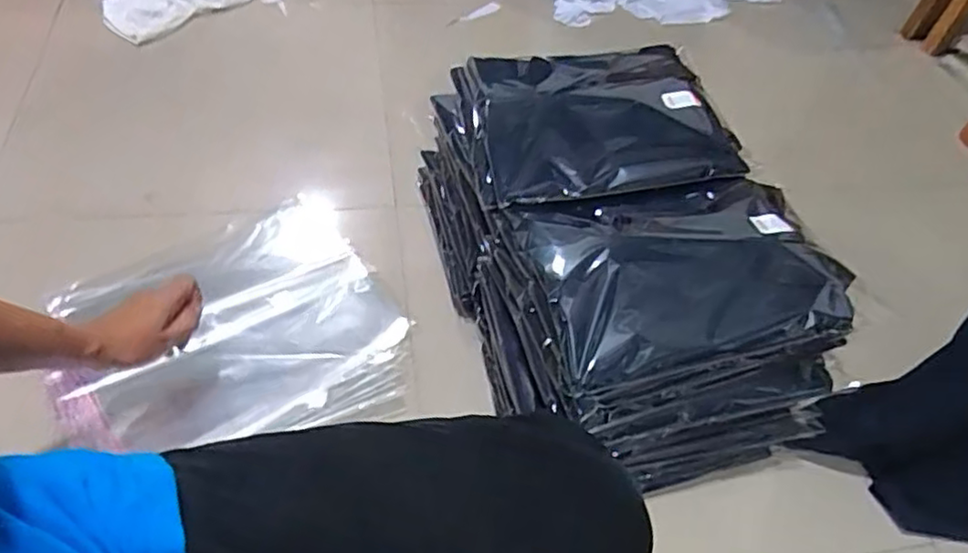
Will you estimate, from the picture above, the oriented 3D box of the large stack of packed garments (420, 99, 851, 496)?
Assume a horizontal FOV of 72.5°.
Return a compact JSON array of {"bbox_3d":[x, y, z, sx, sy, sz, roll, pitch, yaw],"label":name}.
[{"bbox_3d":[0.151,-0.031,0.850,0.352,0.257,0.538,-8,54,-14],"label":"large stack of packed garments"}]

